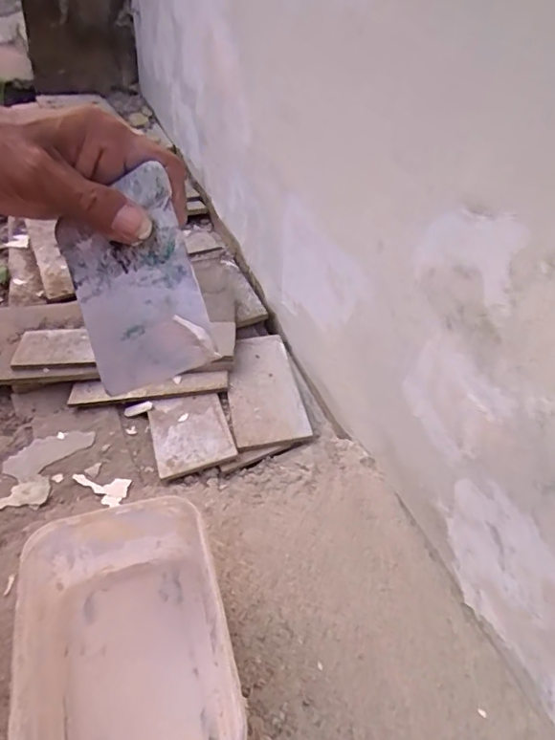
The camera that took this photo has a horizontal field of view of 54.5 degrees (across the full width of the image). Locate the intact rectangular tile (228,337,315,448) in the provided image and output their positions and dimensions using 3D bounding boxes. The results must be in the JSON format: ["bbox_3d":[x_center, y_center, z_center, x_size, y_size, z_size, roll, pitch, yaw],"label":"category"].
[{"bbox_3d":[-0.020,0.018,0.668,0.085,0.005,0.192,-7,41,-8],"label":"intact rectangular tile"}]

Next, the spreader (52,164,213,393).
[{"bbox_3d":[-0.078,-0.044,0.288,0.078,0.103,0.004,-20,-5,25],"label":"spreader"}]

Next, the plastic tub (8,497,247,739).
[{"bbox_3d":[-0.105,0.200,0.390,0.131,0.088,0.175,-11,42,-12],"label":"plastic tub"}]

